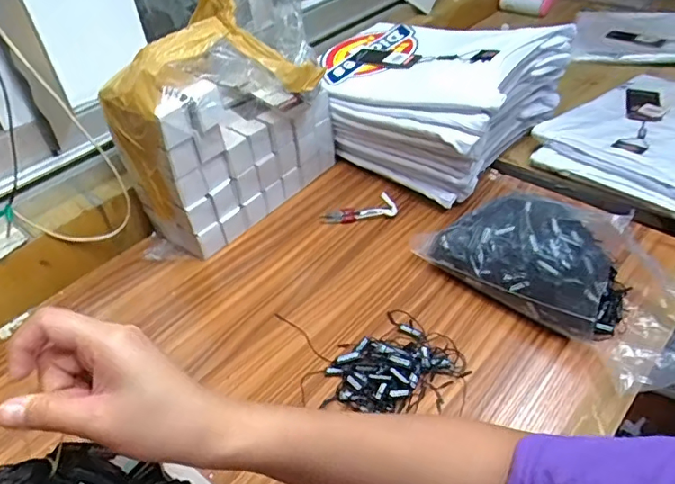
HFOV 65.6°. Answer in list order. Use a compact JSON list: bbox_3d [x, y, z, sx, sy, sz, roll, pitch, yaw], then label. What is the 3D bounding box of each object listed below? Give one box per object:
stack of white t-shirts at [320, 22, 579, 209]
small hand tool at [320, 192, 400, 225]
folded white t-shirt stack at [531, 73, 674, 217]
[{"bbox_3d":[0.145,-0.226,0.813,0.303,0.152,0.285,27,51,32],"label":"stack of white t-shirts"},{"bbox_3d":[0.030,-0.044,0.754,0.107,0.015,0.050,-10,41,-5],"label":"small hand tool"},{"bbox_3d":[0.499,-0.163,0.779,0.362,0.032,0.277,-34,48,-28],"label":"folded white t-shirt stack"}]

